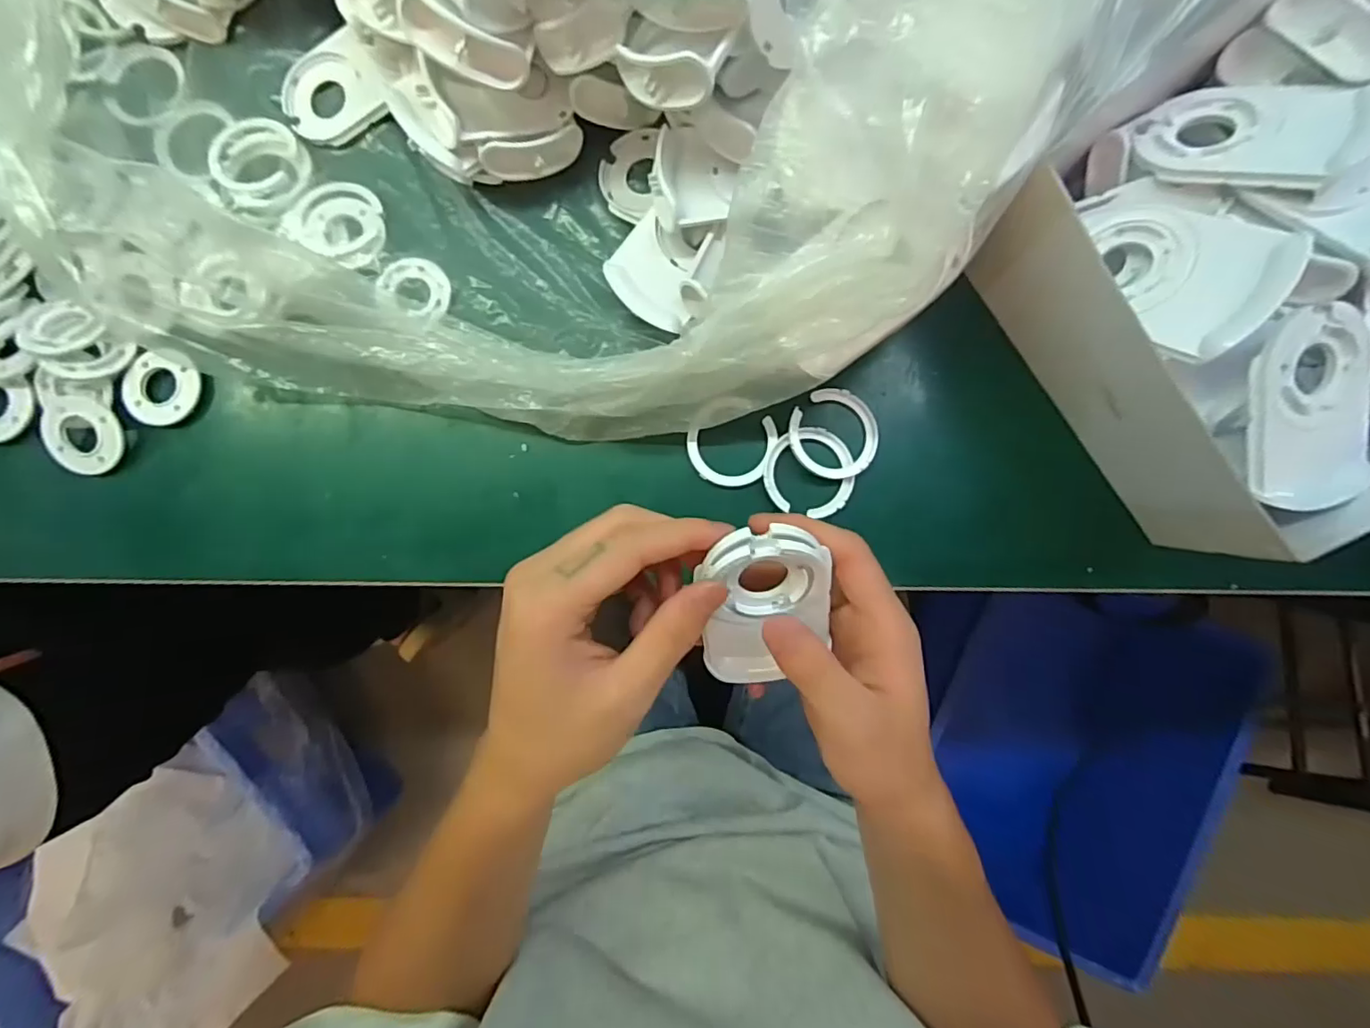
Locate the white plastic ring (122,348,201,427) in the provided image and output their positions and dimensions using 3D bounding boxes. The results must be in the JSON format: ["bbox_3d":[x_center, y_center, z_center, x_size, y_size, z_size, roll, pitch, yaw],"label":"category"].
[{"bbox_3d":[-0.304,-0.073,0.333,0.041,0.006,0.043,0,87,3],"label":"white plastic ring"}]

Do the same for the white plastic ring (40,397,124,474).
[{"bbox_3d":[-0.343,-0.045,0.326,0.040,0.010,0.041,0,87,3],"label":"white plastic ring"}]

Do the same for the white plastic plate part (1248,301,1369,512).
[{"bbox_3d":[0.267,-0.044,0.245,0.052,0.006,0.084,-11,100,-6],"label":"white plastic plate part"}]

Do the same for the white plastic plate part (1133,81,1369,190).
[{"bbox_3d":[0.252,-0.171,0.255,0.083,0.008,0.055,32,83,35],"label":"white plastic plate part"}]

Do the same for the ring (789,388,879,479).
[{"bbox_3d":[0.084,-0.046,0.324,0.050,0.008,0.050,0,87,3],"label":"ring"}]

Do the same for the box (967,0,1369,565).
[{"bbox_3d":[0.279,-0.122,0.267,0.224,0.097,0.207,-35,86,0],"label":"box"}]

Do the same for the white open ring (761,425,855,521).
[{"bbox_3d":[0.070,-0.024,0.323,0.050,0.006,0.049,5,87,3],"label":"white open ring"}]

